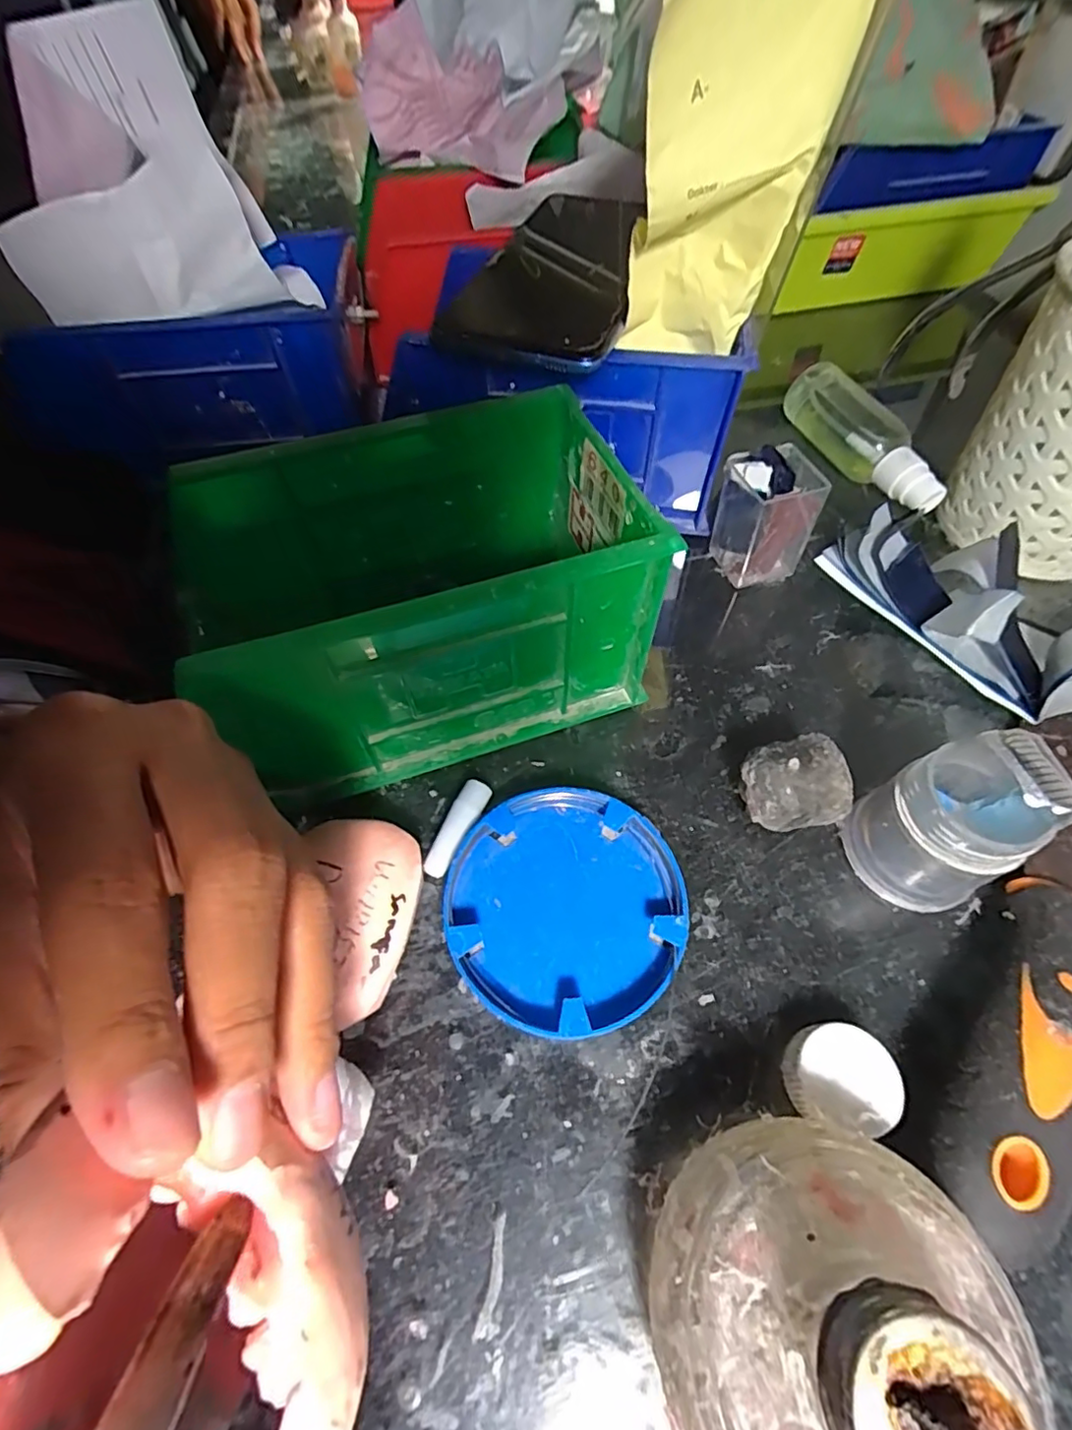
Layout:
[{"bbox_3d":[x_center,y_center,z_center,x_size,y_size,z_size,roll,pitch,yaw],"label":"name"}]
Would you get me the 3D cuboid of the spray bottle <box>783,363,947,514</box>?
[{"bbox_3d":[0.177,-0.150,0.324,0.029,0.031,0.116,-11,58,-5],"label":"spray bottle"}]

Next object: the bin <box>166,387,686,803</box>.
[{"bbox_3d":[-0.047,-0.041,0.228,0.161,0.091,0.097,-18,59,-9],"label":"bin"}]

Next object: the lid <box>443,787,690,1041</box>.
[{"bbox_3d":[0.010,0.065,0.203,0.078,0.017,0.077,-1,57,2],"label":"lid"}]

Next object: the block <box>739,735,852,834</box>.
[{"bbox_3d":[0.091,0.028,0.214,0.031,0.033,0.028,-10,58,-4],"label":"block"}]

